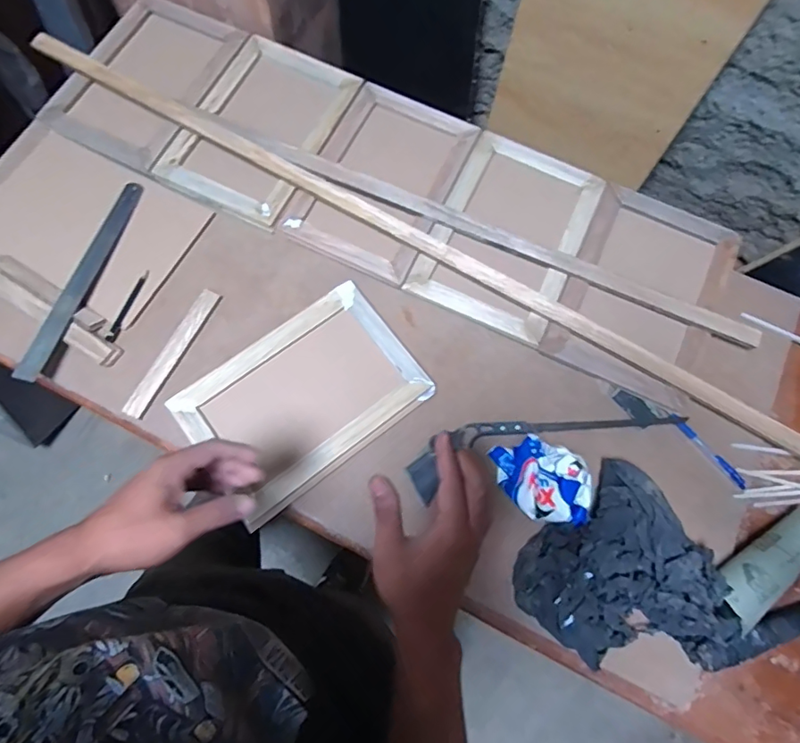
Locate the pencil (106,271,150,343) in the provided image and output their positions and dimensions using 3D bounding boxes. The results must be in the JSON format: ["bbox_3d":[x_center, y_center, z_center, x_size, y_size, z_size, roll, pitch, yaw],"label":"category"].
[{"bbox_3d":[-0.376,-0.091,0.704,0.012,0.004,0.111,19,75,4],"label":"pencil"}]

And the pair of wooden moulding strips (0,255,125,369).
[{"bbox_3d":[-0.501,-0.104,0.691,0.292,0.023,0.054,31,76,7],"label":"pair of wooden moulding strips"}]

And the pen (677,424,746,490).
[{"bbox_3d":[0.408,0.104,0.670,0.015,0.009,0.124,-41,79,-11],"label":"pen"}]

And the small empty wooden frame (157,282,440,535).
[{"bbox_3d":[-0.127,0.033,0.682,0.293,0.013,0.205,-37,78,-11],"label":"small empty wooden frame"}]

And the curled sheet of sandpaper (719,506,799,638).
[{"bbox_3d":[0.451,0.227,0.615,0.175,0.051,0.061,-40,79,-11],"label":"curled sheet of sandpaper"}]

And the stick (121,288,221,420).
[{"bbox_3d":[-0.309,-0.028,0.687,0.025,0.014,0.194,26,75,6],"label":"stick"}]

